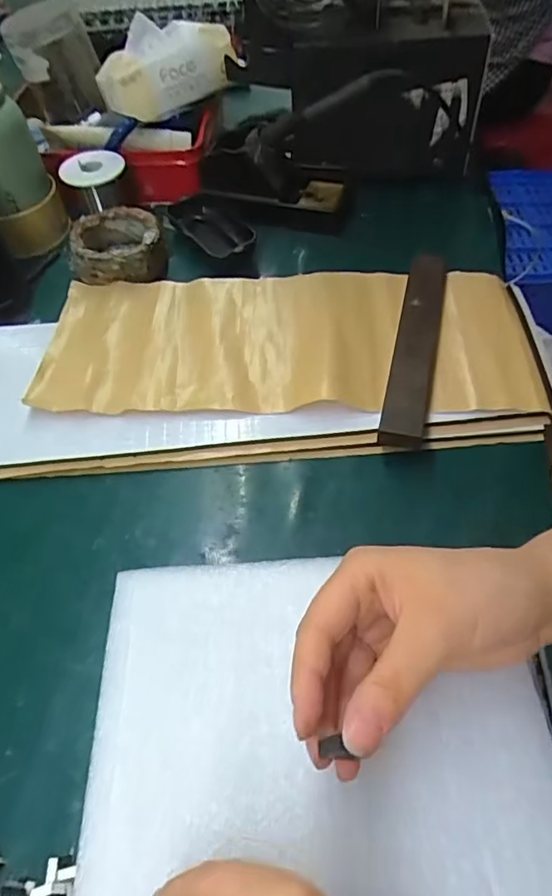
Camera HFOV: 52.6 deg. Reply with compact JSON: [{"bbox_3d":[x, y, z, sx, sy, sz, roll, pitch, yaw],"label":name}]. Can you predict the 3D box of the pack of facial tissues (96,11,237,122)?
[{"bbox_3d":[-0.118,-0.402,0.590,0.129,0.066,0.067,-24,54,-15],"label":"pack of facial tissues"}]

